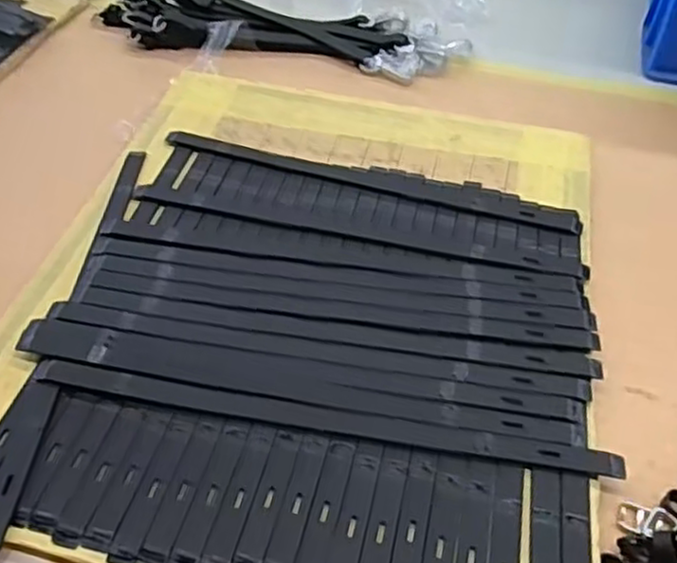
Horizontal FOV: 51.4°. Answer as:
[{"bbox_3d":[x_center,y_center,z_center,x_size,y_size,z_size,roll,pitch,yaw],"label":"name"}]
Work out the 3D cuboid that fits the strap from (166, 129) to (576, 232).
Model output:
[{"bbox_3d":[0.021,-0.086,0.593,0.353,0.005,0.028,13,46,12],"label":"strap"}]

